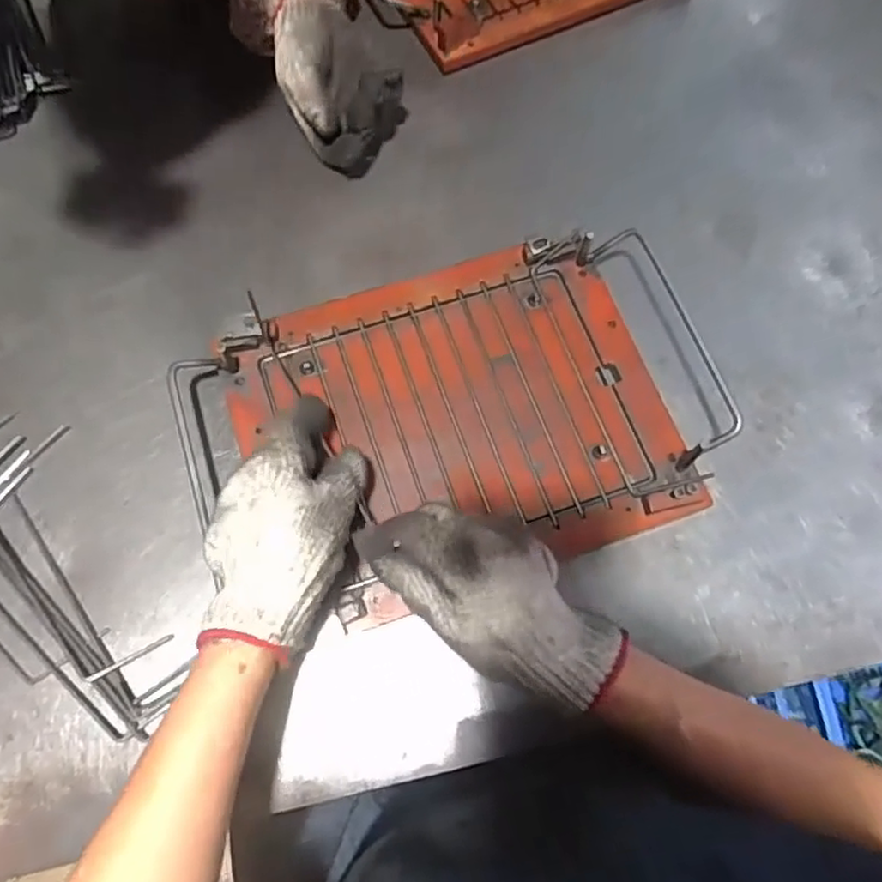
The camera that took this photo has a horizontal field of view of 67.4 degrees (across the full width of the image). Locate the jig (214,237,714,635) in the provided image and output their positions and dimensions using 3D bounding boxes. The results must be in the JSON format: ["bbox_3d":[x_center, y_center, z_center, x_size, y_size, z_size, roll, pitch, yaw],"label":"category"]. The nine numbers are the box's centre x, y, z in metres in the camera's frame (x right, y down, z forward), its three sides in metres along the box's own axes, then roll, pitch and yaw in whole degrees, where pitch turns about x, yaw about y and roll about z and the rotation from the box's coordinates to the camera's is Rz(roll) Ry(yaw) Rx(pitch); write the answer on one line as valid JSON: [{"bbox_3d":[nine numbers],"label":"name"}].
[{"bbox_3d":[0.010,-0.019,0.478,0.295,0.021,0.238,-18,71,-7],"label":"jig"}]

